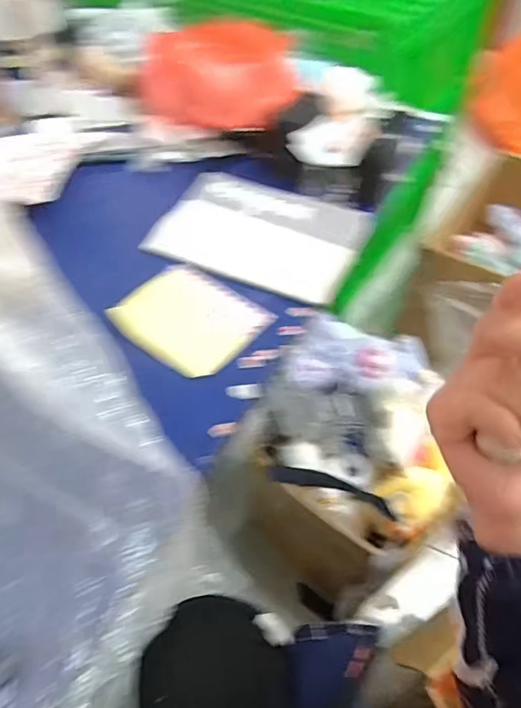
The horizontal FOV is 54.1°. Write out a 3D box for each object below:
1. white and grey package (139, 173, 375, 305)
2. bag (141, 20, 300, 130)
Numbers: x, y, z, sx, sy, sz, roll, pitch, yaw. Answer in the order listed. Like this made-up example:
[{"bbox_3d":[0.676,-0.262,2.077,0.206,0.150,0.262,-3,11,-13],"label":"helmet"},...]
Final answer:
[{"bbox_3d":[0.000,-0.135,0.562,0.211,0.015,0.150,20,52,15],"label":"white and grey package"},{"bbox_3d":[-0.056,-0.342,0.653,0.207,0.111,0.087,-2,50,-4],"label":"bag"}]

